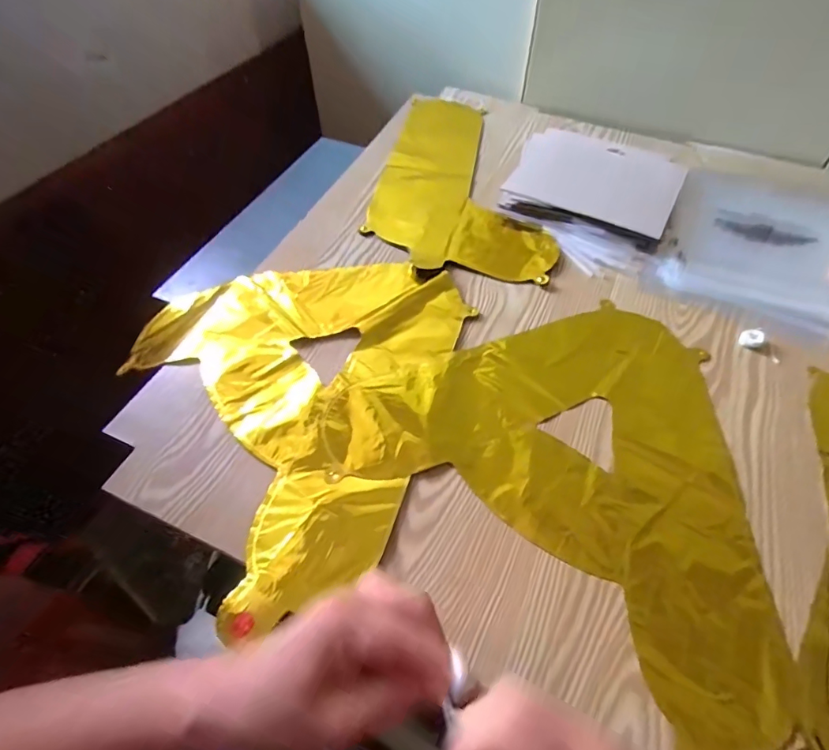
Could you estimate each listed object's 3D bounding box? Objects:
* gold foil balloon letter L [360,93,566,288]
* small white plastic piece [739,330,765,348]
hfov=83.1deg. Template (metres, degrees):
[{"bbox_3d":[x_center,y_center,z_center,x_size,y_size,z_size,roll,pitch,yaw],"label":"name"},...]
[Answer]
[{"bbox_3d":[0.074,-0.285,0.664,0.235,0.006,0.400,7,55,6],"label":"gold foil balloon letter L"},{"bbox_3d":[0.349,-0.038,0.486,0.019,0.013,0.019,0,55,0],"label":"small white plastic piece"}]

